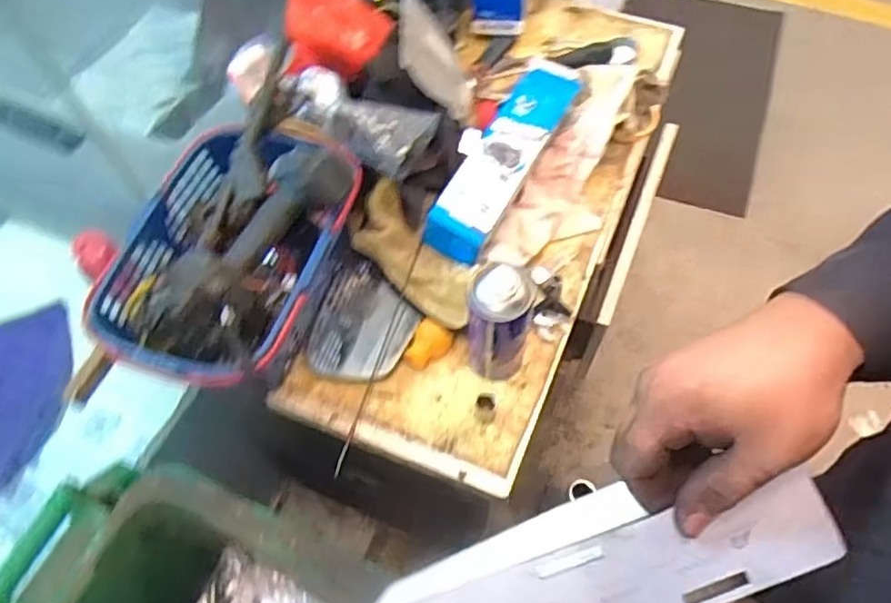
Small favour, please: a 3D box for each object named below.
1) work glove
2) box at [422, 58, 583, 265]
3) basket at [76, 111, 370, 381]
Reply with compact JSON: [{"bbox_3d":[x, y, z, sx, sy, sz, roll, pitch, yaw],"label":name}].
[{"bbox_3d":[-0.039,-0.051,0.784,0.076,0.083,0.196,-38,83,-17],"label":"work glove"},{"bbox_3d":[0.078,-0.199,0.801,0.085,0.068,0.323,27,66,14],"label":"box"},{"bbox_3d":[-0.241,-0.057,0.724,0.222,0.147,0.322,17,64,9],"label":"basket"}]

